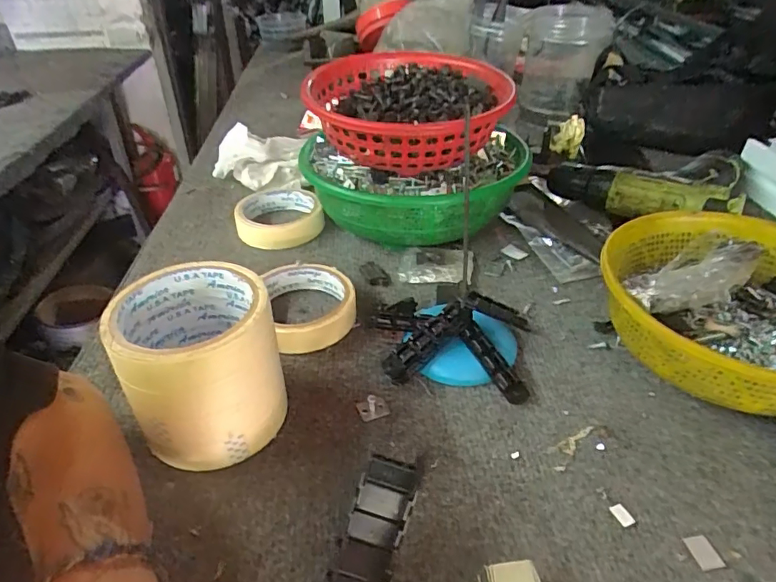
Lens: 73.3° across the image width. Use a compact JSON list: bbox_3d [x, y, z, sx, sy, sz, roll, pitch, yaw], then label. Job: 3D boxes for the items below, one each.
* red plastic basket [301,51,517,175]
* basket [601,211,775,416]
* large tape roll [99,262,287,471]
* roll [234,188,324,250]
[{"bbox_3d":[0.021,-0.173,0.502,0.181,0.069,0.199,0,36,0],"label":"red plastic basket"},{"bbox_3d":[0.254,0.016,0.387,0.187,0.066,0.187,11,38,17],"label":"basket"},{"bbox_3d":[-0.115,0.049,0.326,0.086,0.099,0.088,-1,36,1],"label":"large tape roll"},{"bbox_3d":[-0.118,-0.080,0.563,0.088,0.026,0.094,-1,36,1],"label":"roll"}]

